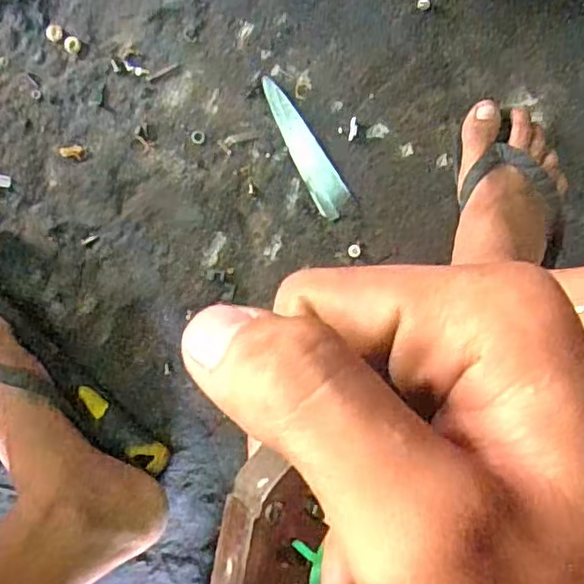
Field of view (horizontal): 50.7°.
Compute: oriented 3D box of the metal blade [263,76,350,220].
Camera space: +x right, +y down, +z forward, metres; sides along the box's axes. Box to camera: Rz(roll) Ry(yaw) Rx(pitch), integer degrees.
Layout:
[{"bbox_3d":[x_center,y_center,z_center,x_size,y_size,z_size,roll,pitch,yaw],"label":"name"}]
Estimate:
[{"bbox_3d":[0.011,-0.135,0.575,0.031,0.004,0.139,-31,91,-3],"label":"metal blade"}]

